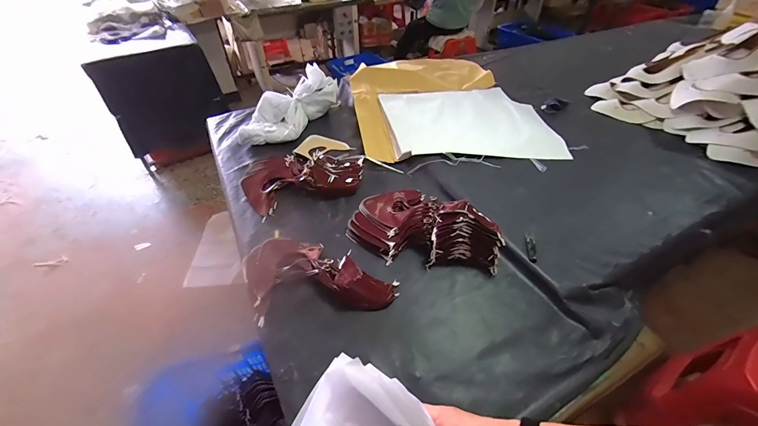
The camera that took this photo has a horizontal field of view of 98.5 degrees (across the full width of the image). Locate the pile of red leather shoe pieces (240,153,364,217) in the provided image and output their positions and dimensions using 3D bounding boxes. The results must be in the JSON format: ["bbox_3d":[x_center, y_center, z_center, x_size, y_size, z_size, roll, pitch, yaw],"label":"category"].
[{"bbox_3d":[-0.226,-0.121,0.976,0.356,0.075,0.240,-13,46,-12],"label":"pile of red leather shoe pieces"}]

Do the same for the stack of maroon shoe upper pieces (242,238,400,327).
[{"bbox_3d":[-0.144,0.121,0.733,0.342,0.053,0.225,-12,49,0],"label":"stack of maroon shoe upper pieces"}]

